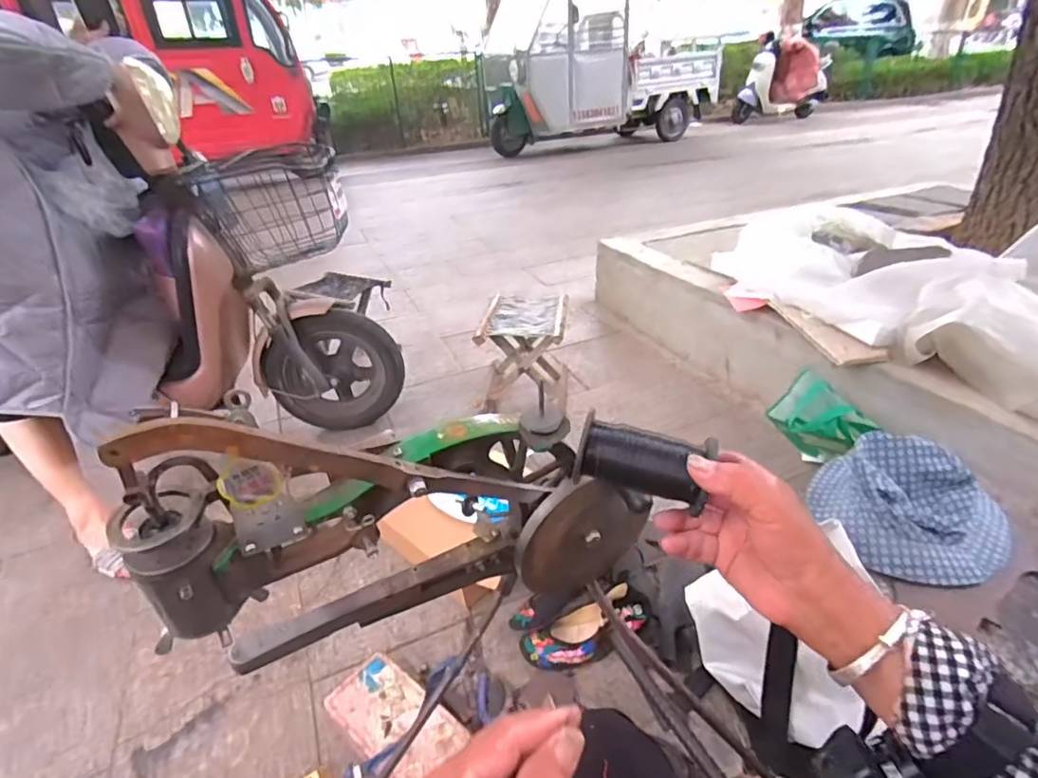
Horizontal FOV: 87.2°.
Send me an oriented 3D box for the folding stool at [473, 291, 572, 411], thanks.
[{"bbox_3d":[0.017,-0.109,1.594,0.243,0.232,0.290,2,32,8],"label":"folding stool"}]

